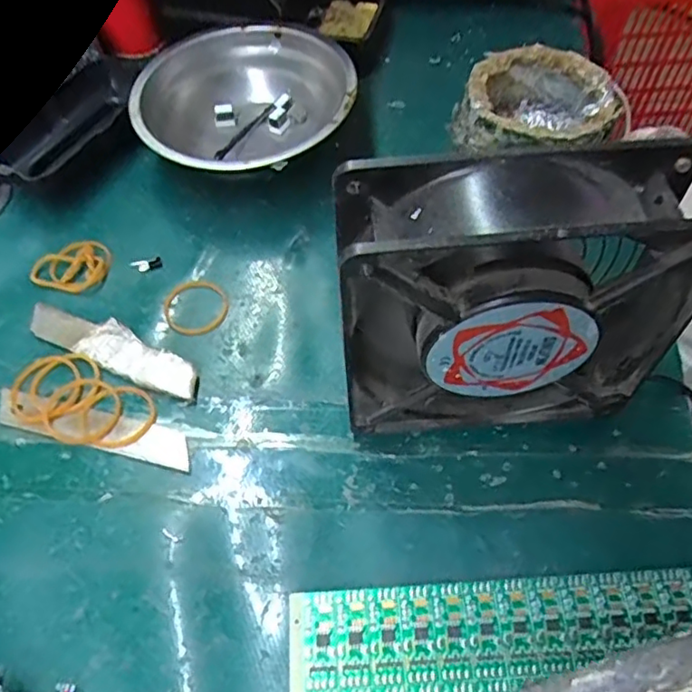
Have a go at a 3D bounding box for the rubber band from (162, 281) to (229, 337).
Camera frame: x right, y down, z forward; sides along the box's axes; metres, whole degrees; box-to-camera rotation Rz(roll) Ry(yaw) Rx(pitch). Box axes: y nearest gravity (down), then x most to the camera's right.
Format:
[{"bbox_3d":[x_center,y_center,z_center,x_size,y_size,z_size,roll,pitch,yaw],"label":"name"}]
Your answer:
[{"bbox_3d":[-0.077,-0.020,0.305,0.033,0.004,0.035,-1,57,1],"label":"rubber band"}]

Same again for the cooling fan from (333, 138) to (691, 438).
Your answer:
[{"bbox_3d":[0.058,-0.013,0.223,0.118,0.124,0.039,-3,57,0],"label":"cooling fan"}]

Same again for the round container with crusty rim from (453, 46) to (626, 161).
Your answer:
[{"bbox_3d":[0.109,-0.130,0.344,0.081,0.042,0.082,-1,57,1],"label":"round container with crusty rim"}]

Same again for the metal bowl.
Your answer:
[{"bbox_3d":[-0.061,-0.141,0.359,0.121,0.046,0.121,-1,57,1],"label":"metal bowl"}]

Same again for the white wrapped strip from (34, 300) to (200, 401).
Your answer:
[{"bbox_3d":[-0.114,0.000,0.289,0.099,0.009,0.021,23,61,16],"label":"white wrapped strip"}]

